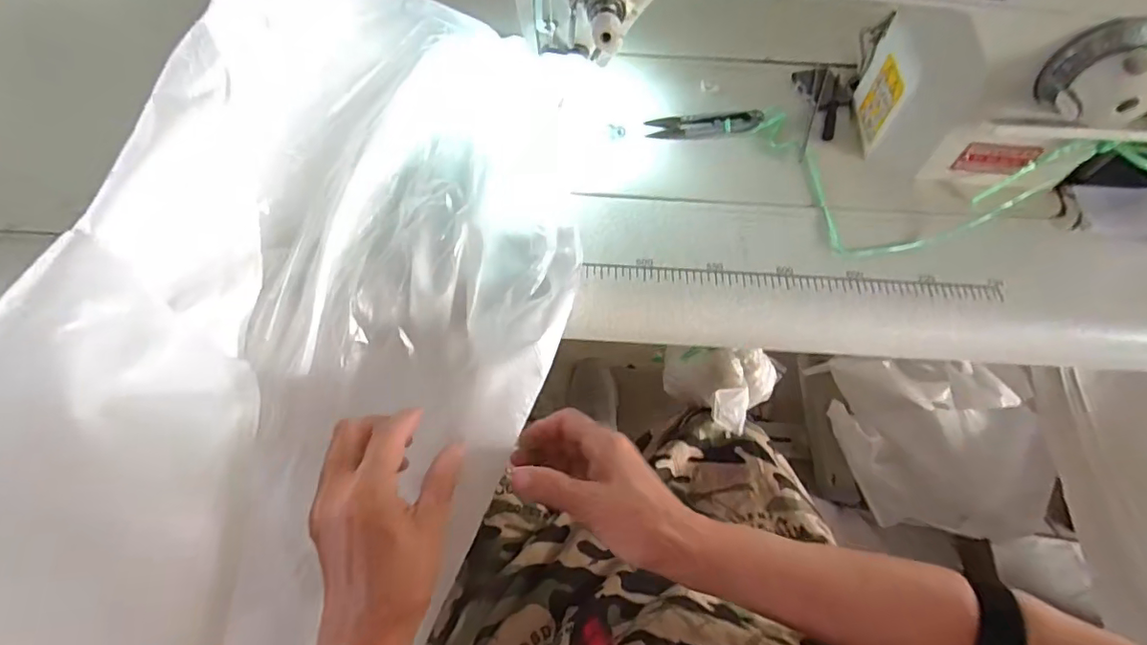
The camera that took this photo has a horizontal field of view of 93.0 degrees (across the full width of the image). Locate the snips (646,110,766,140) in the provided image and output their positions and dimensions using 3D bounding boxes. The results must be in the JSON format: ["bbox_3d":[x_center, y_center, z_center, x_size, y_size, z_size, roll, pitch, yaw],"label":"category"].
[{"bbox_3d":[0.109,-0.166,0.451,0.091,0.009,0.029,-8,59,-6],"label":"snips"}]

